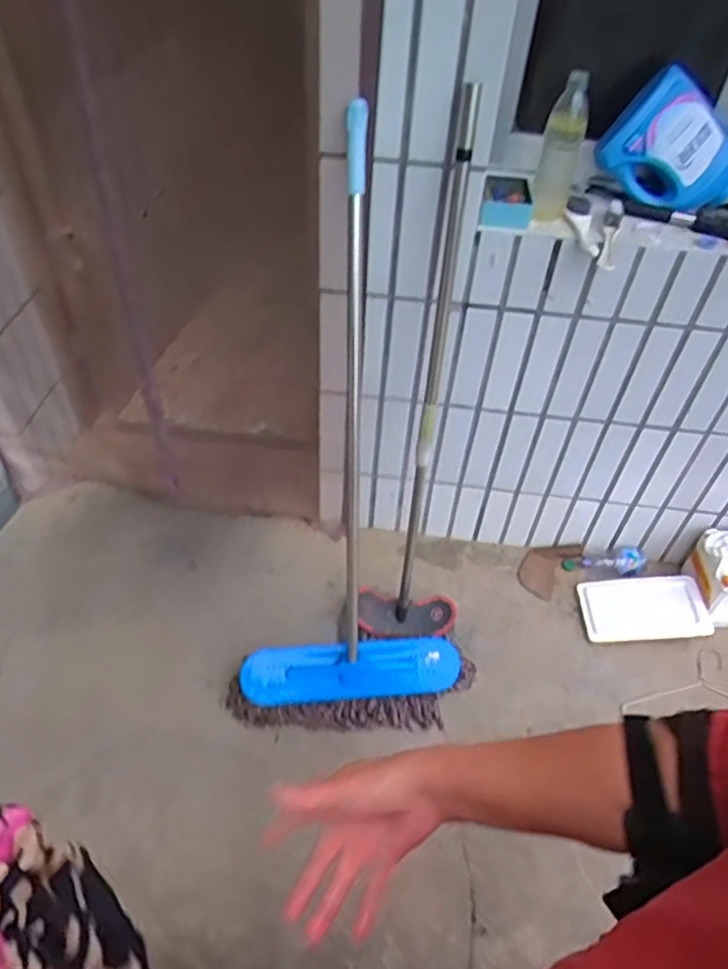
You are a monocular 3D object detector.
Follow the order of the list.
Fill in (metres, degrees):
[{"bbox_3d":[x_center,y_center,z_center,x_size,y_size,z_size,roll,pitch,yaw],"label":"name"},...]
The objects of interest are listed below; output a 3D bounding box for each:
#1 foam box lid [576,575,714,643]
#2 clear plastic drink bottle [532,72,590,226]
[{"bbox_3d":[0.655,0.294,1.539,0.269,0.037,0.146,-6,63,15],"label":"foam box lid"},{"bbox_3d":[0.324,-0.550,1.069,0.065,0.219,0.067,16,47,9],"label":"clear plastic drink bottle"}]

